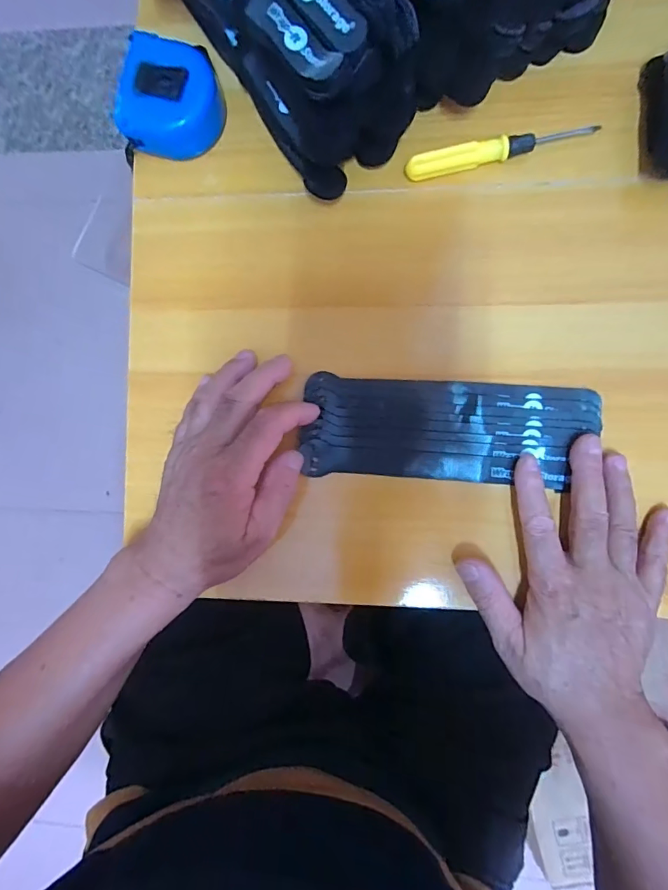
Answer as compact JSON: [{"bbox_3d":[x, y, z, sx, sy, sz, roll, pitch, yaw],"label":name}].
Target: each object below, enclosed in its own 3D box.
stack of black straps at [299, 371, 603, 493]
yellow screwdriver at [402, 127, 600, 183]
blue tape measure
[{"bbox_3d":[0.078,-0.010,0.319,0.195,0.015,0.071,0,89,6],"label":"stack of black straps"},{"bbox_3d":[0.115,-0.204,0.315,0.127,0.022,0.015,-12,88,5],"label":"yellow screwdriver"},{"bbox_3d":[-0.117,-0.245,0.321,0.066,0.040,0.070,12,90,6],"label":"blue tape measure"}]

